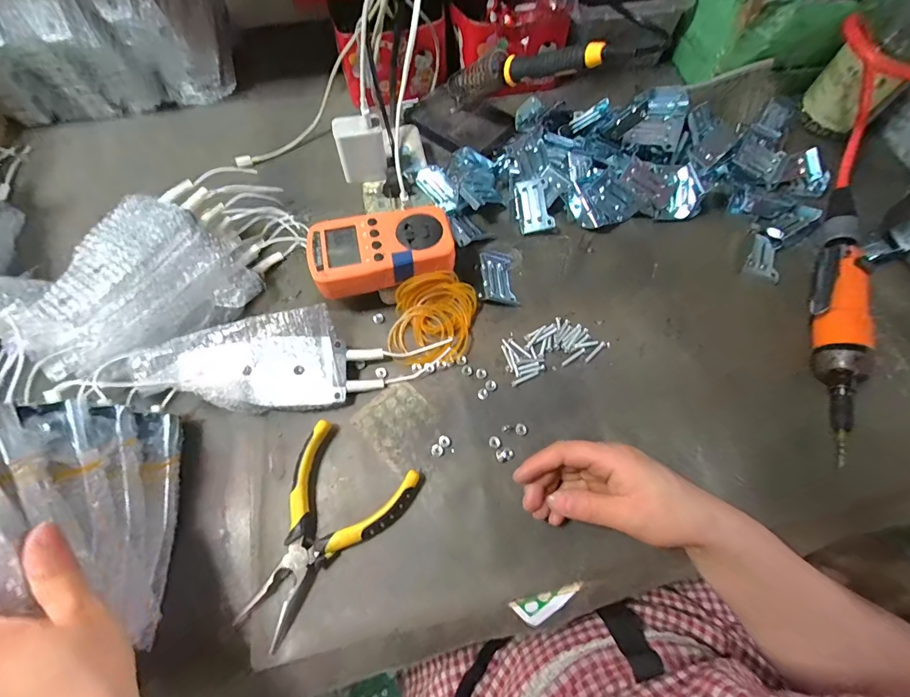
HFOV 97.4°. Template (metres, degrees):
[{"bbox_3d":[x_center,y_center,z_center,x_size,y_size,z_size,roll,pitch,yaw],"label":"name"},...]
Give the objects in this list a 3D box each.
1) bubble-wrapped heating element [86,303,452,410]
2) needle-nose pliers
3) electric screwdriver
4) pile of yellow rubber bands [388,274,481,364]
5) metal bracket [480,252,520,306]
[{"bbox_3d":[-0.144,0.009,0.346,0.264,0.028,0.081,0,64,-15],"label":"bubble-wrapped heating element"},{"bbox_3d":[-0.101,0.141,0.307,0.096,0.018,0.142,23,67,10],"label":"needle-nose pliers"},{"bbox_3d":[0.369,-0.039,0.387,0.050,0.047,0.297,21,67,9],"label":"electric screwdriver"},{"bbox_3d":[-0.021,-0.028,0.376,0.078,0.039,0.079,0,65,0],"label":"pile of yellow rubber bands"},{"bbox_3d":[0.045,-0.074,0.415,0.035,0.015,0.063,-2,65,-1],"label":"metal bracket"}]

